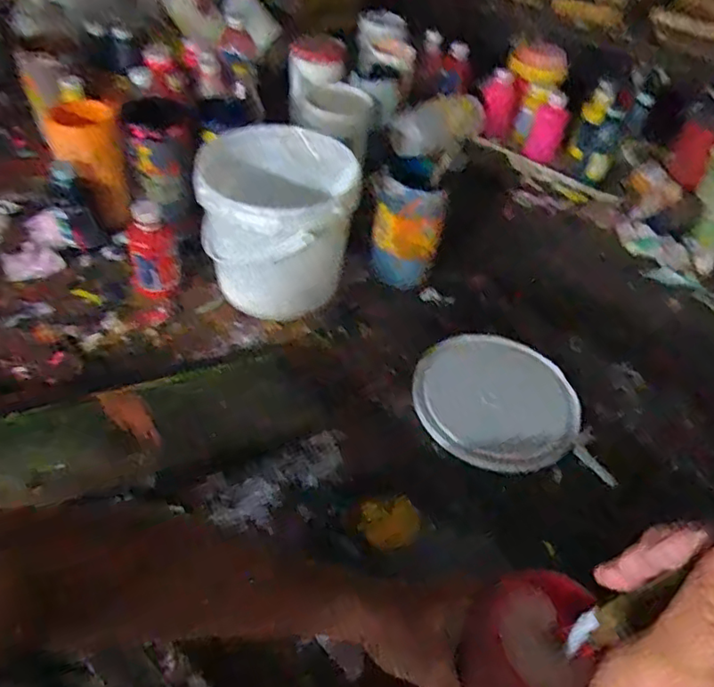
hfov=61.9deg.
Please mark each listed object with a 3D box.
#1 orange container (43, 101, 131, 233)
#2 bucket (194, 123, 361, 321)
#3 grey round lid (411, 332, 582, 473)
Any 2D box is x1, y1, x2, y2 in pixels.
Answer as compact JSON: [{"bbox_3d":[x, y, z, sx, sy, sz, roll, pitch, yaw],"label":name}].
[{"bbox_3d":[-0.385,-0.260,0.868,0.091,0.172,0.110,-11,49,-16],"label":"orange container"},{"bbox_3d":[-0.102,-0.162,0.795,0.184,0.171,0.197,3,47,-3],"label":"bucket"},{"bbox_3d":[0.171,0.067,0.733,0.194,0.009,0.189,3,57,-4],"label":"grey round lid"}]

